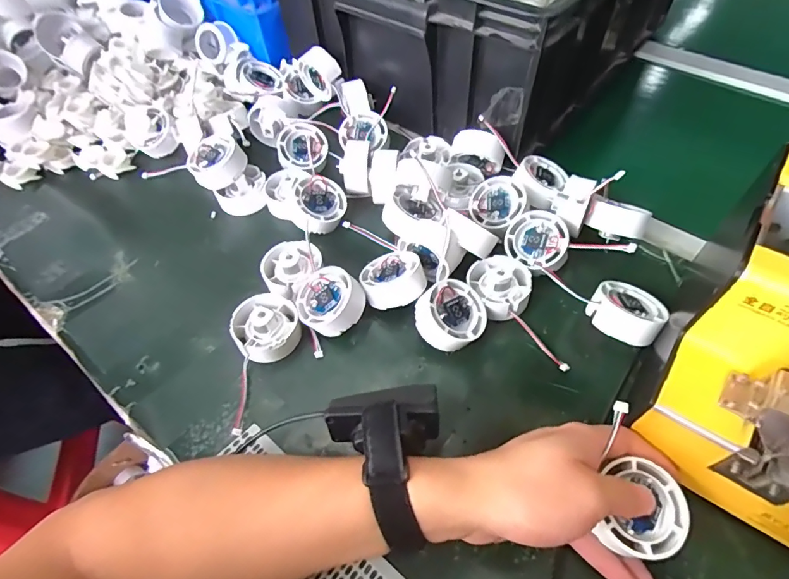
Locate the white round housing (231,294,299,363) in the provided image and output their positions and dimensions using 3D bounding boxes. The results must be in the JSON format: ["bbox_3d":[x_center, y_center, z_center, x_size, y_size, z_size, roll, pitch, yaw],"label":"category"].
[{"bbox_3d":[-0.108,0.029,0.380,0.052,0.037,0.057,-1,55,2],"label":"white round housing"}]

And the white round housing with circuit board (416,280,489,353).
[{"bbox_3d":[0.047,0.022,0.371,0.052,0.024,0.054,5,67,-22],"label":"white round housing with circuit board"}]

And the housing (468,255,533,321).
[{"bbox_3d":[0.095,-0.005,0.395,0.050,0.025,0.056,-21,56,-11],"label":"housing"}]

